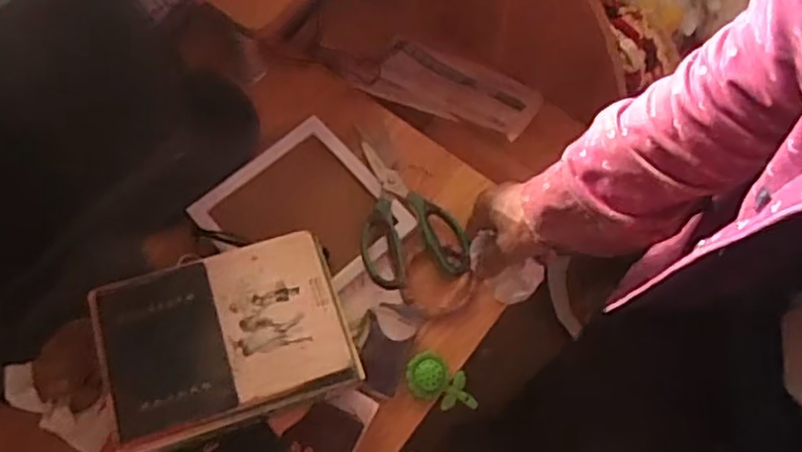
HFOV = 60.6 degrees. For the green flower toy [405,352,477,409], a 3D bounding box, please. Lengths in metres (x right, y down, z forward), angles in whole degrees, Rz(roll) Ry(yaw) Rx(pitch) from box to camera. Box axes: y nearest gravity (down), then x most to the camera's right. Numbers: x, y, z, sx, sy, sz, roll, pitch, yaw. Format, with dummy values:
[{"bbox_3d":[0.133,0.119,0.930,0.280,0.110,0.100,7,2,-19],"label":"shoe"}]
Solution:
[{"bbox_3d":[0.043,0.154,0.686,0.074,0.033,0.048,19,70,9],"label":"green flower toy"}]

